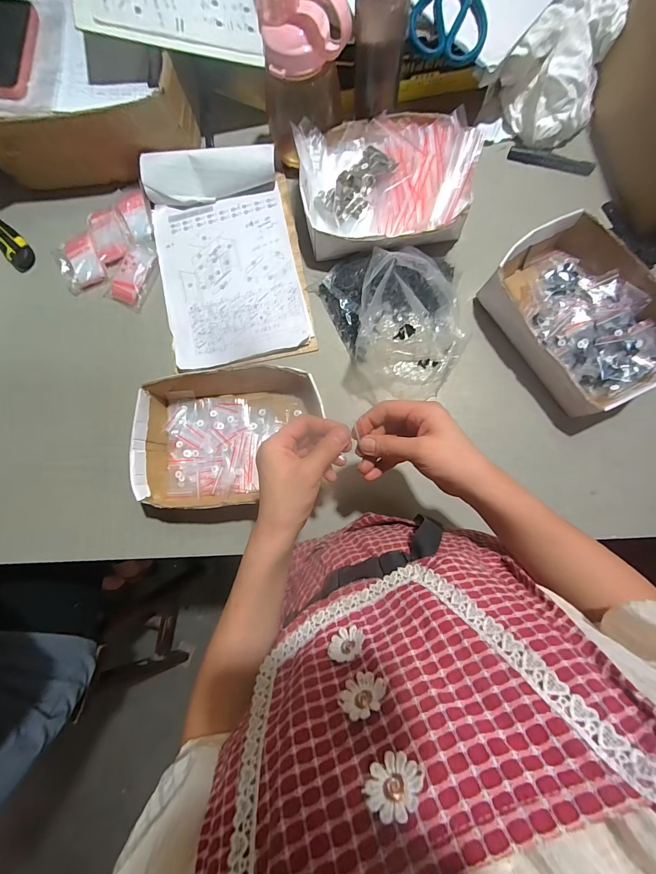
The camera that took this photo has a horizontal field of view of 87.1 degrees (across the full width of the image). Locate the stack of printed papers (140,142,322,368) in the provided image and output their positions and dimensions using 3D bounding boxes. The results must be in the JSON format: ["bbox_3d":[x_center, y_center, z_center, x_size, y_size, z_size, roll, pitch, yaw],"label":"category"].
[{"bbox_3d":[-0.157,-0.278,0.537,0.222,0.046,0.334,-12,81,1],"label":"stack of printed papers"}]

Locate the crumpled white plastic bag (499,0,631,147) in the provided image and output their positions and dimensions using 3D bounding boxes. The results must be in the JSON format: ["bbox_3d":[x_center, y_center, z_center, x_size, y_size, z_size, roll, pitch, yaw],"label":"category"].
[{"bbox_3d":[0.368,-0.577,0.530,0.141,0.094,0.192,32,84,7],"label":"crumpled white plastic bag"}]

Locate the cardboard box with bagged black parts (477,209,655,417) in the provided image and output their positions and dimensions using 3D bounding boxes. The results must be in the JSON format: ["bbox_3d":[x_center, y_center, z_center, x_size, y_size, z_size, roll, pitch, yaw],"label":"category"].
[{"bbox_3d":[0.355,-0.171,0.498,0.184,0.072,0.255,-37,81,-3],"label":"cardboard box with bagged black parts"}]

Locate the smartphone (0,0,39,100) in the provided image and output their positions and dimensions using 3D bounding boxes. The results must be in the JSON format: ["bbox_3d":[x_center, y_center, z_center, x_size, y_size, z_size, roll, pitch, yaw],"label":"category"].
[{"bbox_3d":[-0.461,-0.552,0.488,0.081,0.018,0.163,0,81,3],"label":"smartphone"}]

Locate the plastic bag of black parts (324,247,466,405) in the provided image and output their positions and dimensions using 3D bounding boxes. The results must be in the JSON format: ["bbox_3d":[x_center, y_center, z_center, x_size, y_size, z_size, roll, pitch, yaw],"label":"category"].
[{"bbox_3d":[0.094,-0.172,0.481,0.203,0.109,0.231,-3,81,3],"label":"plastic bag of black parts"}]

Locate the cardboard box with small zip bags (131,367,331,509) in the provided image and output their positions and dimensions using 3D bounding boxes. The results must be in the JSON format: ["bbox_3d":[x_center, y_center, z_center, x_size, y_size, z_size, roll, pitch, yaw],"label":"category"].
[{"bbox_3d":[-0.136,-0.001,0.485,0.250,0.060,0.189,-5,81,3],"label":"cardboard box with small zip bags"}]

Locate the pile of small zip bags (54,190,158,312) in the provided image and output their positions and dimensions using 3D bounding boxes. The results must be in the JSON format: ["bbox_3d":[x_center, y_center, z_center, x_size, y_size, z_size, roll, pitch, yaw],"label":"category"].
[{"bbox_3d":[-0.348,-0.321,0.565,0.151,0.022,0.194,15,83,5],"label":"pile of small zip bags"}]

